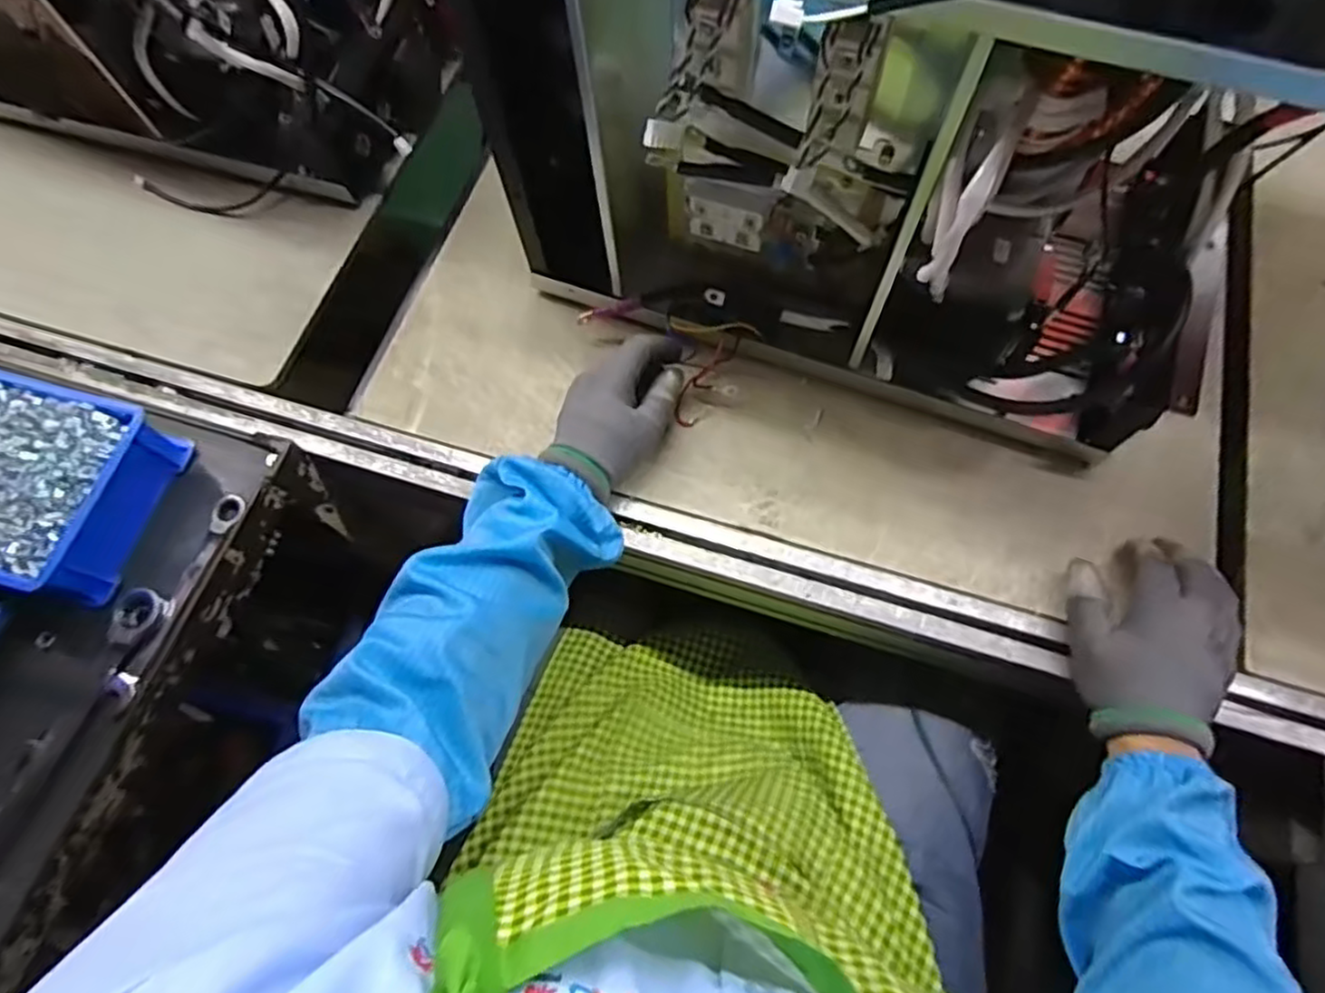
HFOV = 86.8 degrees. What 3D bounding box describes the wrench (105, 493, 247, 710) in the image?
[{"bbox_3d":[-0.373,0.078,0.538,0.026,0.007,0.173,15,70,9],"label":"wrench"}]

